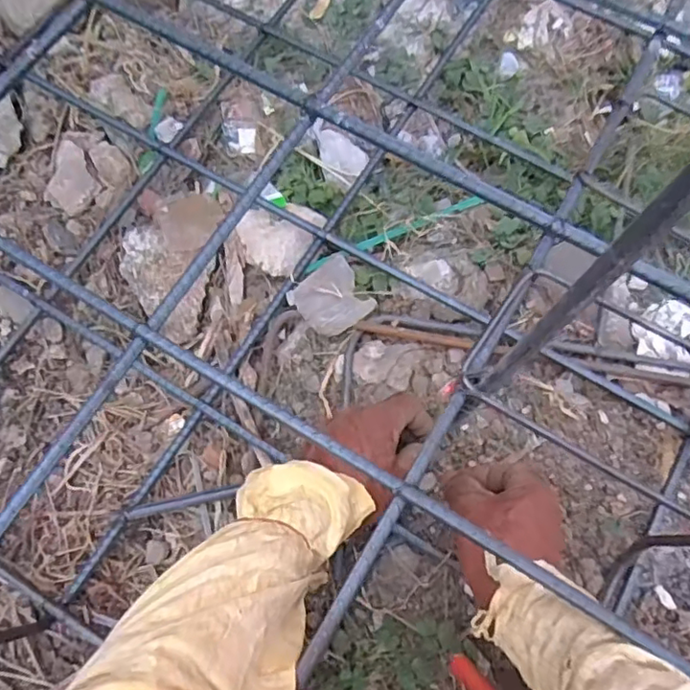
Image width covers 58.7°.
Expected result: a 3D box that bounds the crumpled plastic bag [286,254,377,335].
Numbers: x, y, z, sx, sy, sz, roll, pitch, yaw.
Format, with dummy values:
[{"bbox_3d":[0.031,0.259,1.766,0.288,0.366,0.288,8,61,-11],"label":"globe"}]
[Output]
[{"bbox_3d":[-0.010,-0.044,0.548,0.065,0.010,0.062,-39,78,-20],"label":"crumpled plastic bag"}]

